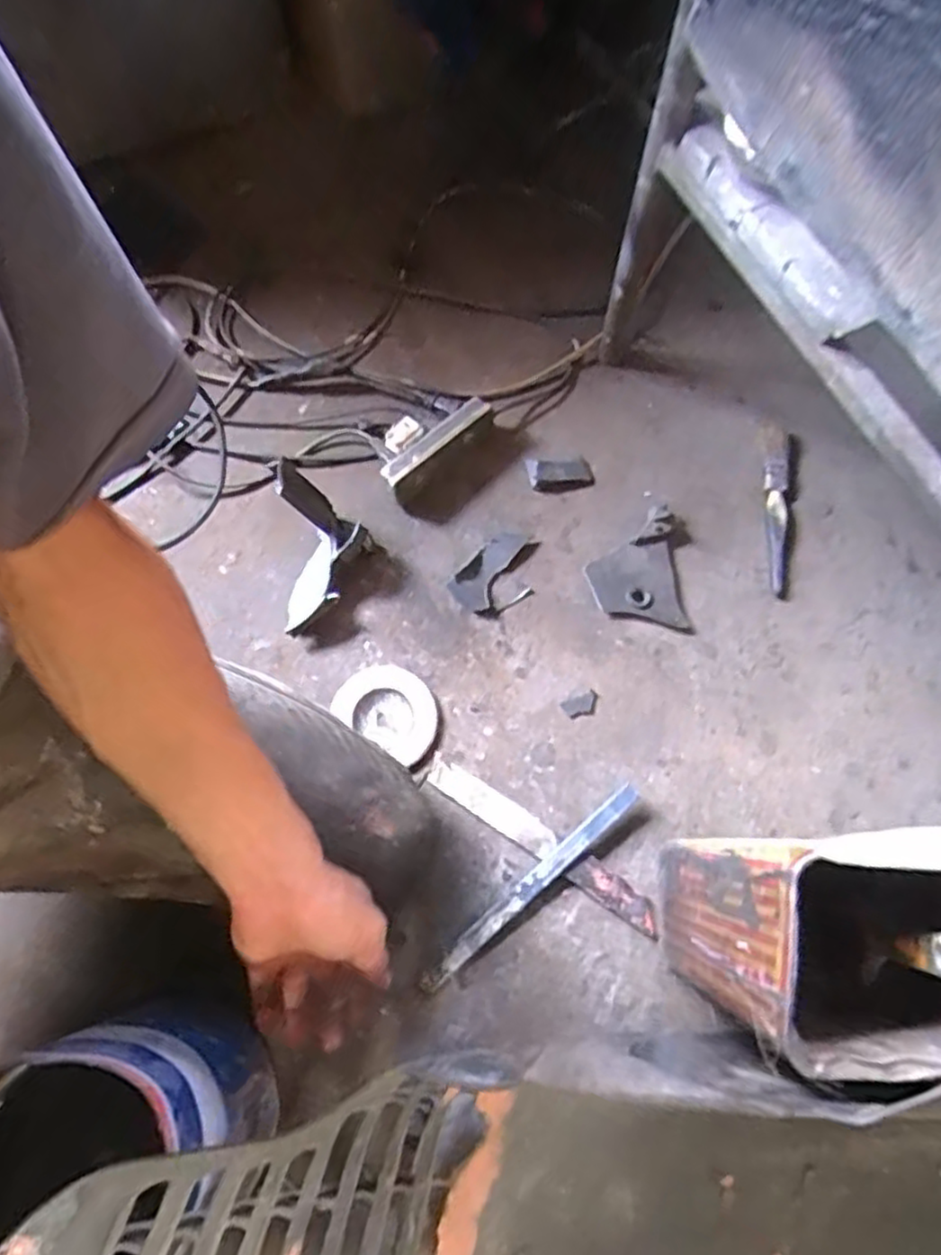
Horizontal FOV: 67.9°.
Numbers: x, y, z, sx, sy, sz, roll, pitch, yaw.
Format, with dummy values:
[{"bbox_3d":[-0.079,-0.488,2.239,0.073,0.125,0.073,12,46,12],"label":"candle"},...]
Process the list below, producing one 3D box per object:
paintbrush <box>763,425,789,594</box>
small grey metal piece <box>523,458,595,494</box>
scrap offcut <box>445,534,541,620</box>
[{"bbox_3d":[0.303,-0.122,0.691,0.028,0.021,0.185,6,71,2],"label":"paintbrush"},{"bbox_3d":[0.090,-0.154,0.699,0.065,0.014,0.038,-6,71,-2],"label":"small grey metal piece"},{"bbox_3d":[0.030,-0.050,0.673,0.061,0.009,0.092,43,77,13],"label":"scrap offcut"}]

